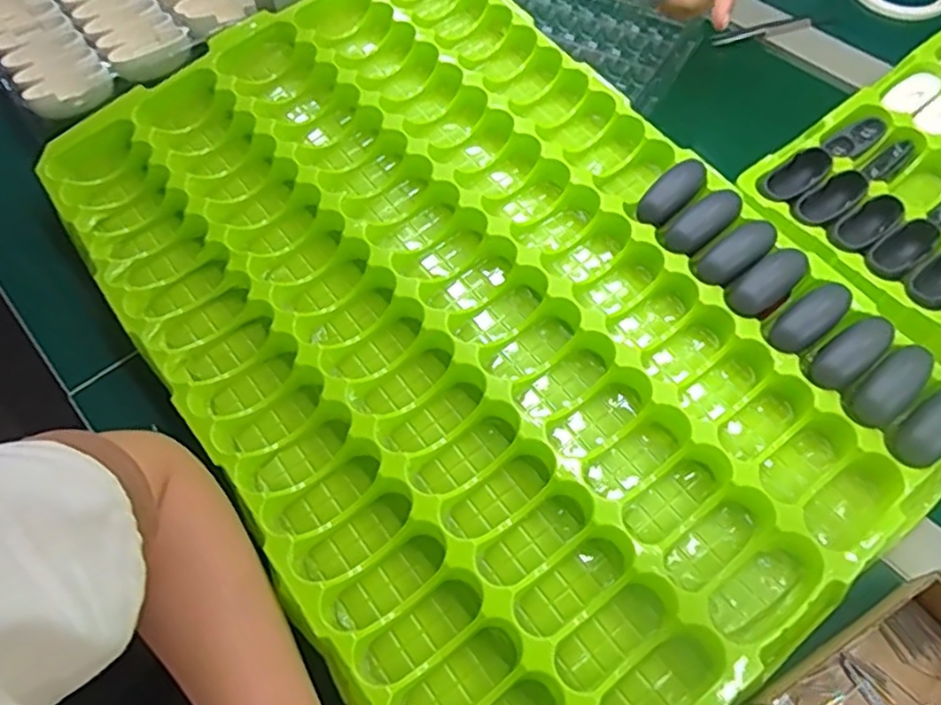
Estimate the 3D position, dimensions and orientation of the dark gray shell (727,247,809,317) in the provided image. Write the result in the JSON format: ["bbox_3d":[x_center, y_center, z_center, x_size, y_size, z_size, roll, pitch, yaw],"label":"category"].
[{"bbox_3d":[0.193,-0.046,0.429,0.062,0.022,0.028,-38,65,-19],"label":"dark gray shell"}]

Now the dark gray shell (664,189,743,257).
[{"bbox_3d":[0.158,-0.091,0.445,0.061,0.020,0.022,-36,63,-6],"label":"dark gray shell"}]

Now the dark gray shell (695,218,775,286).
[{"bbox_3d":[0.175,-0.067,0.433,0.060,0.016,0.025,-36,63,-6],"label":"dark gray shell"}]

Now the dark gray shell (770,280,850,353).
[{"bbox_3d":[0.214,-0.024,0.414,0.061,0.021,0.024,-35,64,-17],"label":"dark gray shell"}]

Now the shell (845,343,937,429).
[{"bbox_3d":[0.251,0.018,0.392,0.064,0.015,0.026,-37,65,-18],"label":"shell"}]

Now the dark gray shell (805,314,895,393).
[{"bbox_3d":[0.235,-0.002,0.404,0.065,0.015,0.027,-37,65,-18],"label":"dark gray shell"}]

